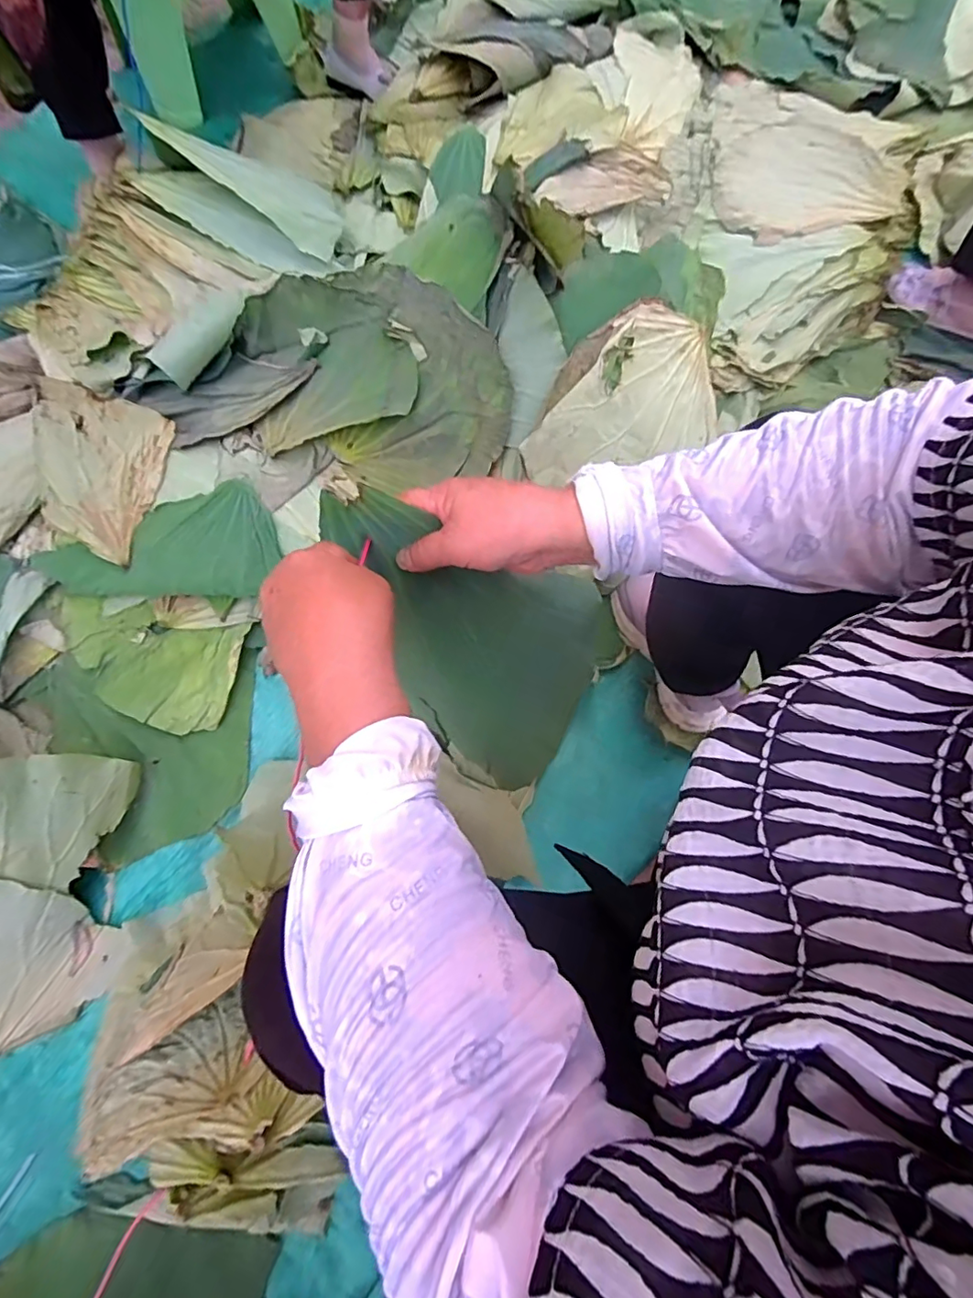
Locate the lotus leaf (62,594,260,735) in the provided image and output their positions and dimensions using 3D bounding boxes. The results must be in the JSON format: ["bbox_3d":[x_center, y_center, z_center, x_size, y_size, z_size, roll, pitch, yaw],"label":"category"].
[{"bbox_3d":[-0.432,-0.002,0.711,0.217,0.031,0.178,24,78,-14],"label":"lotus leaf"}]

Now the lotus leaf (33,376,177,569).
[{"bbox_3d":[-0.499,-0.234,0.707,0.148,0.041,0.236,10,71,-23],"label":"lotus leaf"}]

